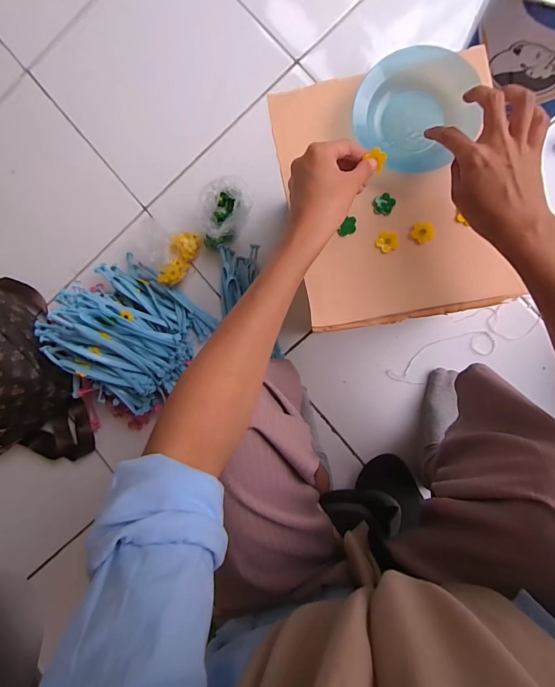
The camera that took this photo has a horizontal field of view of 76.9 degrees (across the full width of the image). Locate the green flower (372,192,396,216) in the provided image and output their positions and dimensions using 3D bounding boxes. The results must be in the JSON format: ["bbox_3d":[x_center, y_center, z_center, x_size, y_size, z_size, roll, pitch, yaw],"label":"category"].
[{"bbox_3d":[0.122,-0.159,0.398,0.023,0.005,0.023,0,90,8],"label":"green flower"}]

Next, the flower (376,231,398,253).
[{"bbox_3d":[0.125,-0.116,0.398,0.024,0.004,0.023,0,90,8],"label":"flower"}]

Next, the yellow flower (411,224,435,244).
[{"bbox_3d":[0.164,-0.124,0.392,0.024,0.004,0.022,0,90,8],"label":"yellow flower"}]

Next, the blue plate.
[{"bbox_3d":[0.150,-0.254,0.381,0.123,0.025,0.116,0,90,8],"label":"blue plate"}]

